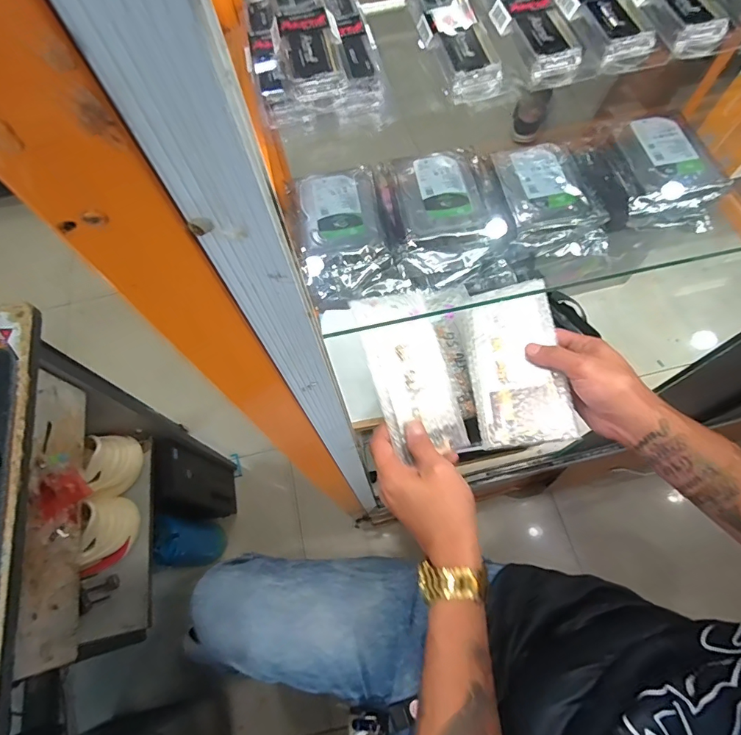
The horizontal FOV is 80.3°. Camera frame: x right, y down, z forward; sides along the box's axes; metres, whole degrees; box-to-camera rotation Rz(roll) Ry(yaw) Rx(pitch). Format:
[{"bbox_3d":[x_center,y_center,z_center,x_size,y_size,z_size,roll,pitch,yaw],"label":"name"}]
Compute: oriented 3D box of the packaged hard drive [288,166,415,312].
[{"bbox_3d":[-0.036,-0.174,0.586,0.138,0.054,0.203,-18,67,-5],"label":"packaged hard drive"}]

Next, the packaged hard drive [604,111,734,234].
[{"bbox_3d":[0.397,-0.267,0.605,0.127,0.056,0.159,-2,67,2],"label":"packaged hard drive"}]

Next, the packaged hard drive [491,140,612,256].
[{"bbox_3d":[0.246,-0.234,0.615,0.124,0.048,0.170,-6,67,1],"label":"packaged hard drive"}]

